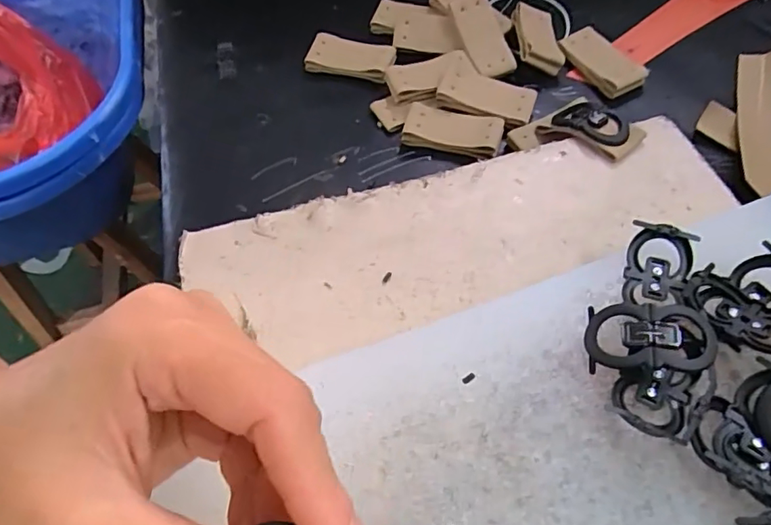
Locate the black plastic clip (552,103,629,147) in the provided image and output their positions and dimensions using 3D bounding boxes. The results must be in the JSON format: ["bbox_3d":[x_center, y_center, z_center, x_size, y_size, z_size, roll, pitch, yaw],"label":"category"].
[{"bbox_3d":[0.124,-0.084,0.322,0.022,0.010,0.046,-36,62,-16],"label":"black plastic clip"}]

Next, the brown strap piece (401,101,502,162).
[{"bbox_3d":[0.043,-0.085,0.352,0.063,0.014,0.031,16,61,15],"label":"brown strap piece"}]

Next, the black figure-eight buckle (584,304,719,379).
[{"bbox_3d":[0.108,0.031,0.215,0.048,0.018,0.026,5,59,9],"label":"black figure-eight buckle"}]

